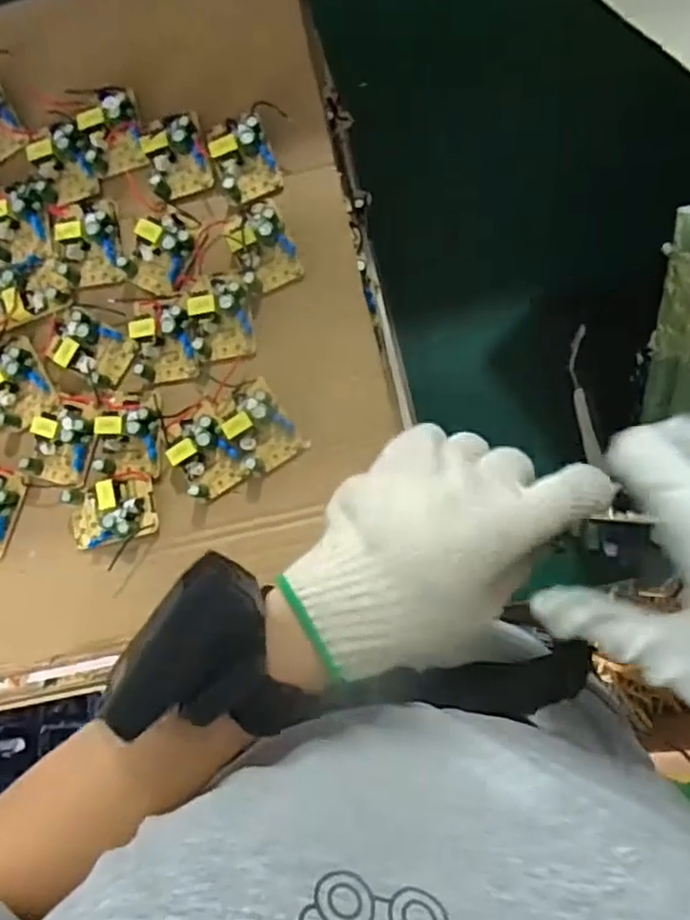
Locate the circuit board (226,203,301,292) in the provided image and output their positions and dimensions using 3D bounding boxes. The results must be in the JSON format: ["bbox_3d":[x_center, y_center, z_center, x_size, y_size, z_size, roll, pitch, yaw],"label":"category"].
[{"bbox_3d":[-0.049,-0.126,0.387,0.032,0.015,0.048,-23,83,2],"label":"circuit board"}]

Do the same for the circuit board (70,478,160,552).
[{"bbox_3d":[-0.136,0.030,0.382,0.050,0.015,0.035,-14,84,3],"label":"circuit board"}]

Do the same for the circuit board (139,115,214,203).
[{"bbox_3d":[-0.102,-0.183,0.397,0.034,0.014,0.046,-16,84,3],"label":"circuit board"}]

